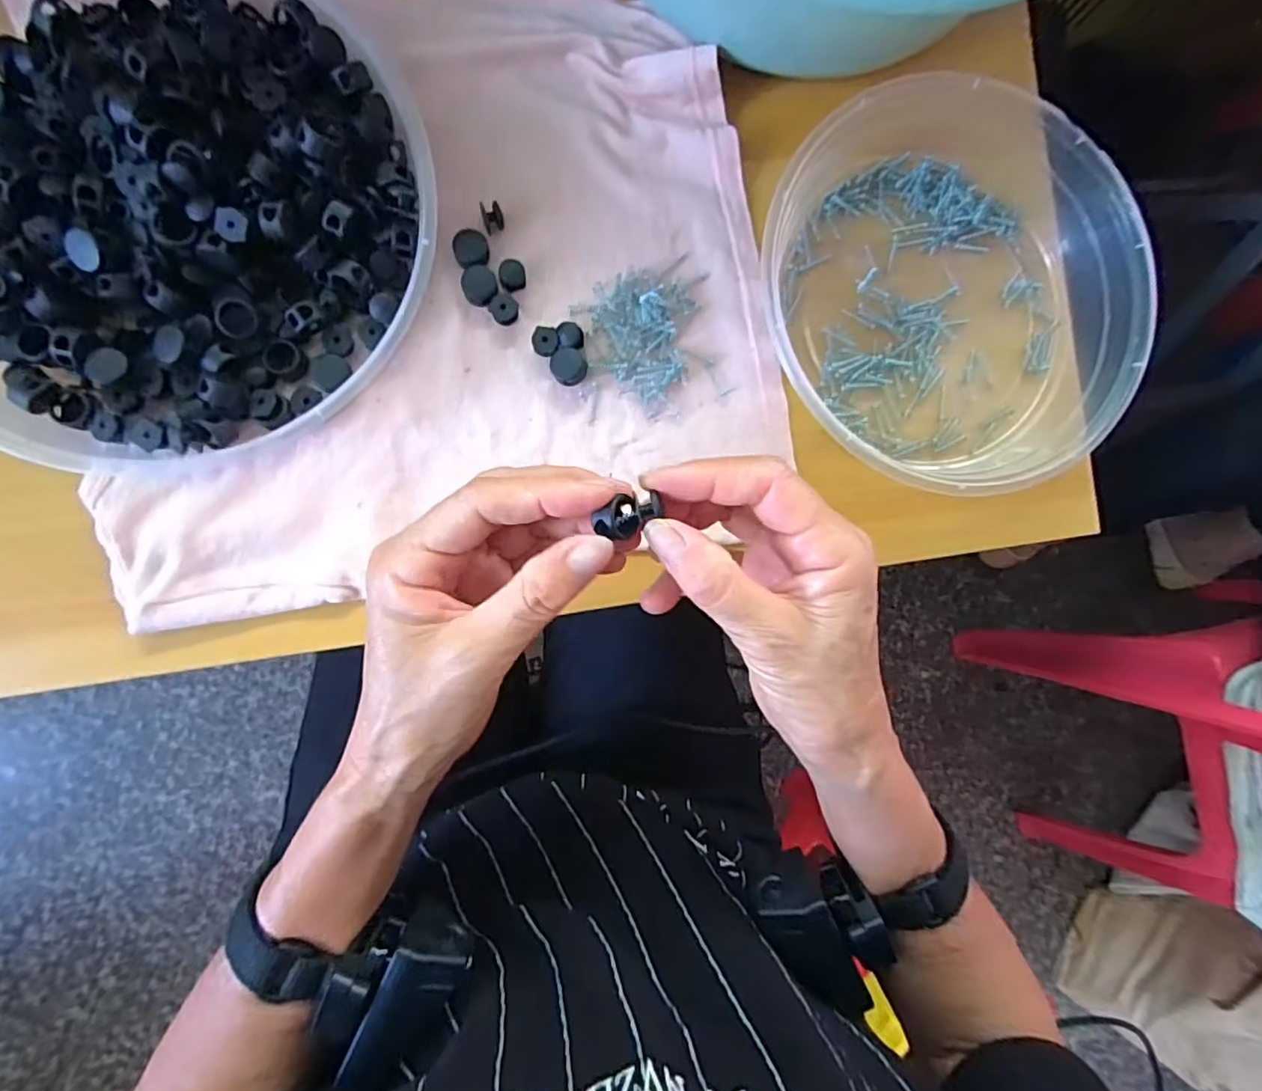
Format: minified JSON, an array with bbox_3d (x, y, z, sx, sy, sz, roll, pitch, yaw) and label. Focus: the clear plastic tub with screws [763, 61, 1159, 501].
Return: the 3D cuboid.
[{"bbox_3d":[0.170,-0.131,0.309,0.183,0.040,0.196,0,90,-8],"label":"clear plastic tub with screws"}]

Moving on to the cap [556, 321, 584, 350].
[{"bbox_3d":[-0.030,-0.105,0.298,0.013,0.005,0.014,0,90,-8],"label":"cap"}]

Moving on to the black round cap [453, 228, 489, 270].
[{"bbox_3d":[-0.078,-0.146,0.291,0.017,0.004,0.017,0,90,-8],"label":"black round cap"}]

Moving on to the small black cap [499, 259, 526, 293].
[{"bbox_3d":[-0.059,-0.134,0.295,0.013,0.004,0.014,0,90,-8],"label":"small black cap"}]

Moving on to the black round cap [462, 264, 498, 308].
[{"bbox_3d":[-0.075,-0.128,0.293,0.017,0.004,0.019,3,89,-8],"label":"black round cap"}]

